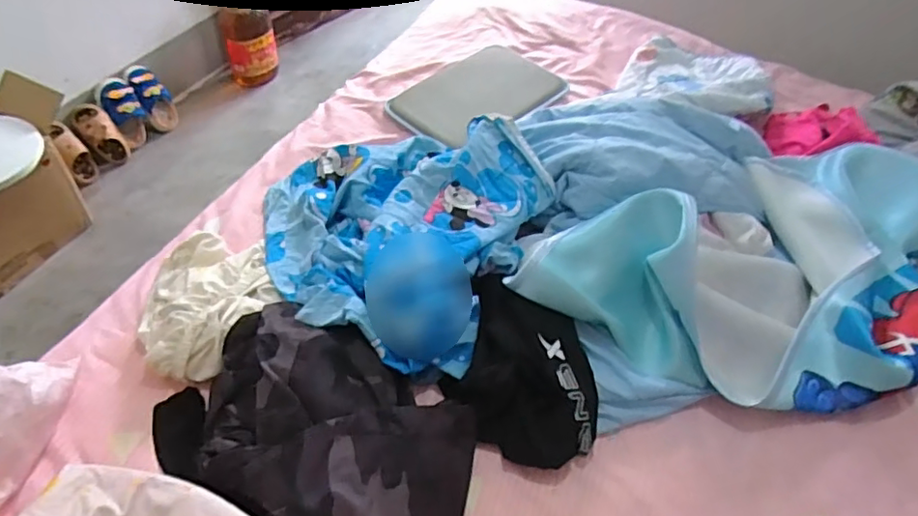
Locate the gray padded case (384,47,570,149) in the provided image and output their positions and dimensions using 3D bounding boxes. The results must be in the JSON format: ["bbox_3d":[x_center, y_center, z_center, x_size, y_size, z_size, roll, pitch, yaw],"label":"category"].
[{"bbox_3d":[0.040,-0.349,1.287,0.234,0.023,0.356,37,57,24],"label":"gray padded case"}]

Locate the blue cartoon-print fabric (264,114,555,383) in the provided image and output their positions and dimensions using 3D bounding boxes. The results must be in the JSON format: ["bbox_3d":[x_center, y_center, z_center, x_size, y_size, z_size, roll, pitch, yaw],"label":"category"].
[{"bbox_3d":[-0.116,-0.074,0.952,0.448,0.112,0.465,23,52,14],"label":"blue cartoon-print fabric"}]

